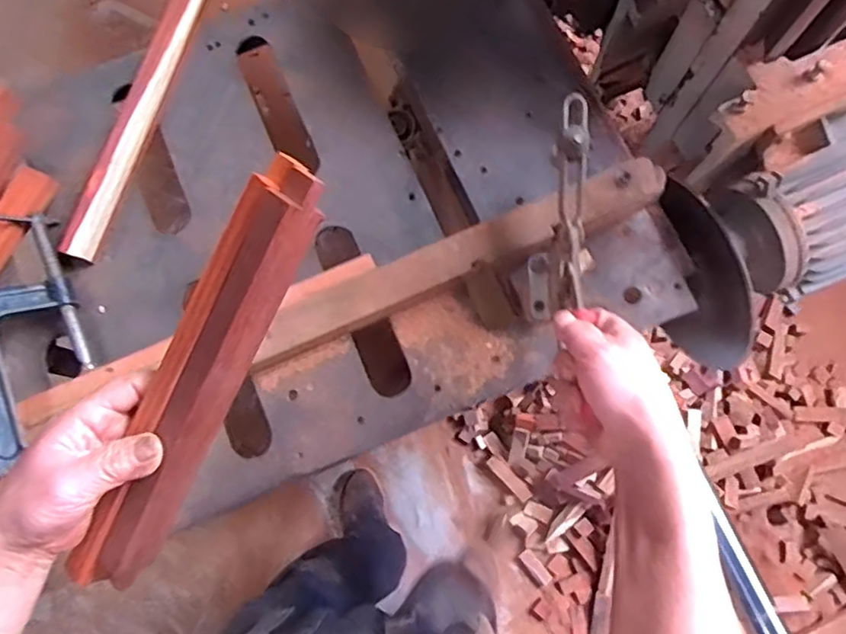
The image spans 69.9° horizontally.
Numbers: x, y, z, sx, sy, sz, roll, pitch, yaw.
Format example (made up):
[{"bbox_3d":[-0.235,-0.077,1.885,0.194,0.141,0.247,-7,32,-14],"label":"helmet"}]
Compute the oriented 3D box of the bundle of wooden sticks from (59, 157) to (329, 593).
[{"bbox_3d":[-0.147,0.046,0.384,0.048,0.026,0.308,33,103,15],"label":"bundle of wooden sticks"}]

